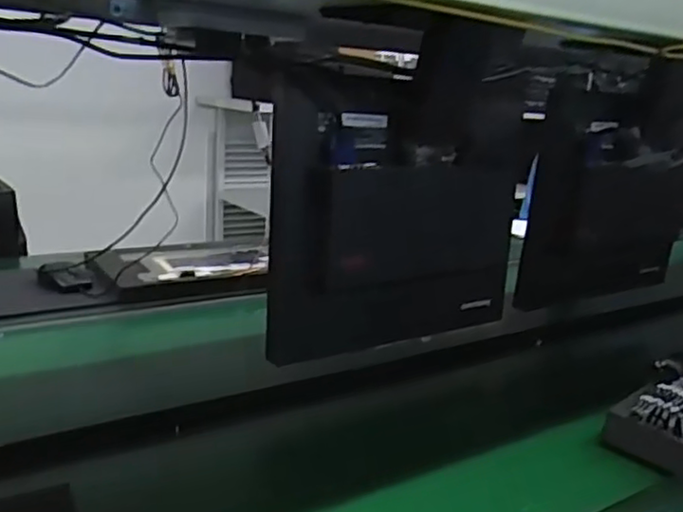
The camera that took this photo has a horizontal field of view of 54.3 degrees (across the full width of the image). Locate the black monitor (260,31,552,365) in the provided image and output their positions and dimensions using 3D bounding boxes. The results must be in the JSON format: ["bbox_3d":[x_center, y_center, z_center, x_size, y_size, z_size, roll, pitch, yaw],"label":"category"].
[{"bbox_3d":[0.095,-0.065,0.774,0.371,0.364,0.078,-8,15,-33],"label":"black monitor"}]

